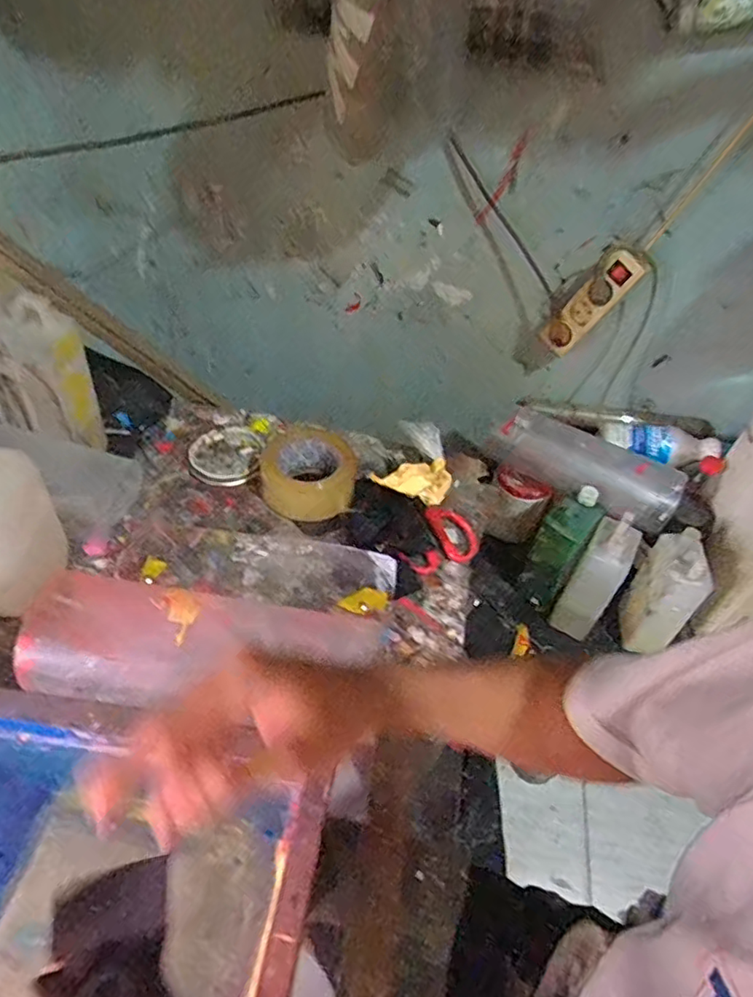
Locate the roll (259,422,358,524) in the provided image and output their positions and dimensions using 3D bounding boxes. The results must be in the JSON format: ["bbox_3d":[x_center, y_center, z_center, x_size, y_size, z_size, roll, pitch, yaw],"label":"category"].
[{"bbox_3d":[-0.085,-0.037,0.729,0.113,0.045,0.125,3,47,-4],"label":"roll"}]

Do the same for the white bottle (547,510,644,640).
[{"bbox_3d":[0.341,0.127,0.908,0.065,0.220,0.083,28,50,19],"label":"white bottle"}]

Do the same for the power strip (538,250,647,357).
[{"bbox_3d":[0.329,-0.299,0.902,0.056,0.185,0.043,42,53,3],"label":"power strip"}]

